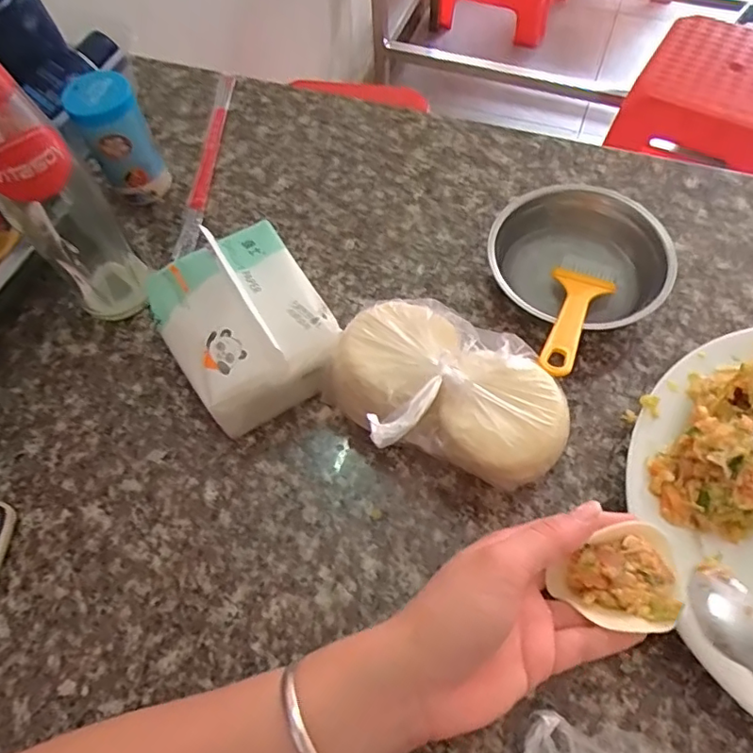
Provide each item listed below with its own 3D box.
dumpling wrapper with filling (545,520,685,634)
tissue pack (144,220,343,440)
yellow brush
[{"bbox_3d":[0.126,0.106,0.291,0.059,0.022,0.048,-20,63,-8],"label":"dumpling wrapper with filling"},{"bbox_3d":[-0.085,-0.032,0.375,0.095,0.070,0.115,-32,65,-14],"label":"tissue pack"},{"bbox_3d":[0.128,-0.041,0.368,0.040,0.007,0.140,21,43,13],"label":"yellow brush"}]

